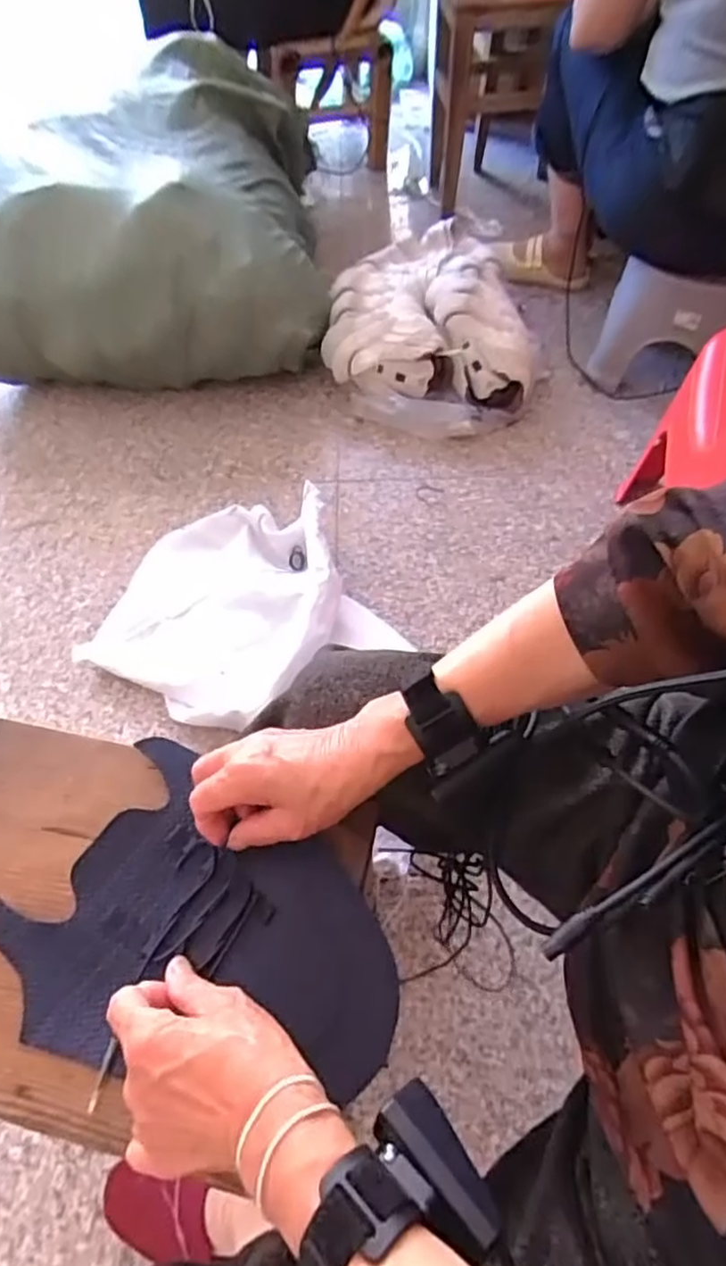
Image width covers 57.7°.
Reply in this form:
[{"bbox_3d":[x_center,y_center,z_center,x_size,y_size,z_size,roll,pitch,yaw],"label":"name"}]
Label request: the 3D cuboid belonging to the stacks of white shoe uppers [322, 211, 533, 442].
[{"bbox_3d":[0.121,-0.600,1.303,0.381,0.178,0.456,-7,58,-2],"label":"stacks of white shoe uppers"}]

